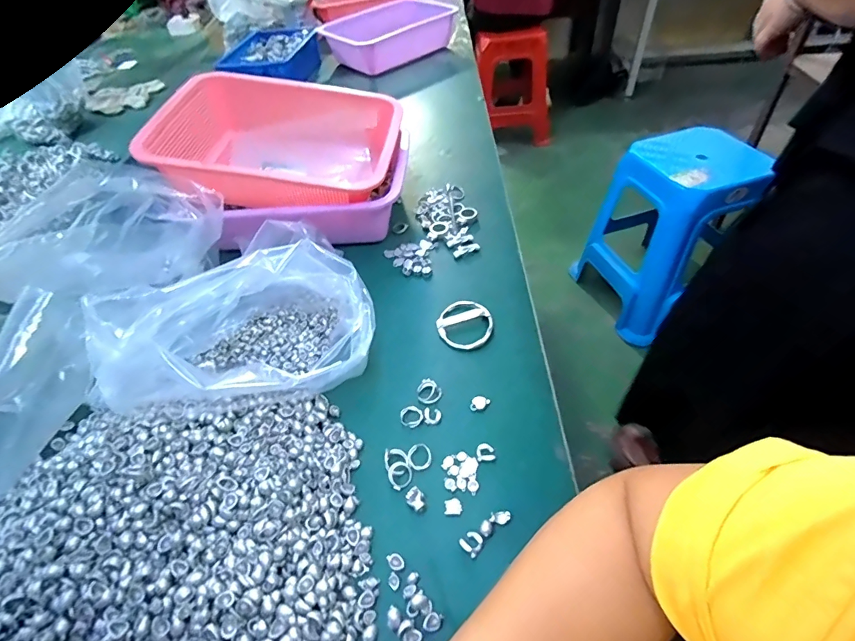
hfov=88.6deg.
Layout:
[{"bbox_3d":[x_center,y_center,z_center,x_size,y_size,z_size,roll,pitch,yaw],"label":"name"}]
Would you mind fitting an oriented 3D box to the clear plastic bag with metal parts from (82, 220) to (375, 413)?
[{"bbox_3d":[-0.166,0.007,0.435,0.220,0.108,0.151,-12,48,-3],"label":"clear plastic bag with metal parts"}]

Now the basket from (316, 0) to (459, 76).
[{"bbox_3d":[-0.088,-0.710,1.086,0.320,0.071,0.213,-27,50,-17],"label":"basket"}]

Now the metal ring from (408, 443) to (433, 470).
[{"bbox_3d":[-0.007,0.119,0.385,0.021,0.004,0.023,-4,48,4],"label":"metal ring"}]

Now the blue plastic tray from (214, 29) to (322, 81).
[{"bbox_3d":[-0.374,-0.614,1.038,0.199,0.074,0.246,0,48,7],"label":"blue plastic tray"}]

